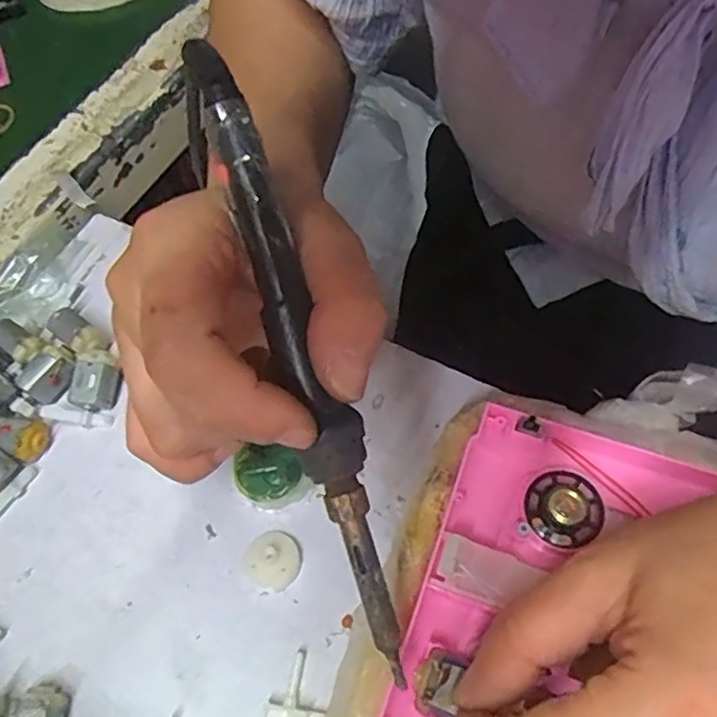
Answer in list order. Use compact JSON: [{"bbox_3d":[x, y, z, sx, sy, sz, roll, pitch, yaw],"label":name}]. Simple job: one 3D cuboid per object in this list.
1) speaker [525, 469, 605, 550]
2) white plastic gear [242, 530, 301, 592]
[{"bbox_3d":[0.076,0.053,0.230,0.027,0.012,0.028,-2,61,3],"label":"speaker"},{"bbox_3d":[-0.037,0.085,0.265,0.024,0.007,0.023,-2,61,3],"label":"white plastic gear"}]

